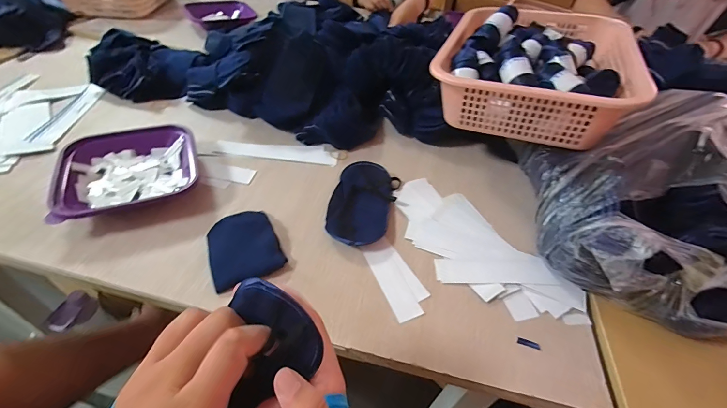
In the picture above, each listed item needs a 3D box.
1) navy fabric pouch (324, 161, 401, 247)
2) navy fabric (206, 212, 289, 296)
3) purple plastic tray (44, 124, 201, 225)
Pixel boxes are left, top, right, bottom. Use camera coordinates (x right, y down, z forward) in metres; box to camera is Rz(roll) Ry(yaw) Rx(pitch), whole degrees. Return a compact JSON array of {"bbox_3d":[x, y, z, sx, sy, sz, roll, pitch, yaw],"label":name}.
[{"bbox_3d":[-0.002,-0.004,0.518,0.092,0.020,0.162,15,45,8],"label":"navy fabric pouch"},{"bbox_3d":[-0.159,0.052,0.440,0.087,0.027,0.097,-19,50,-24],"label":"navy fabric"},{"bbox_3d":[-0.357,-0.054,0.517,0.194,0.041,0.167,-21,51,-25],"label":"purple plastic tray"}]

